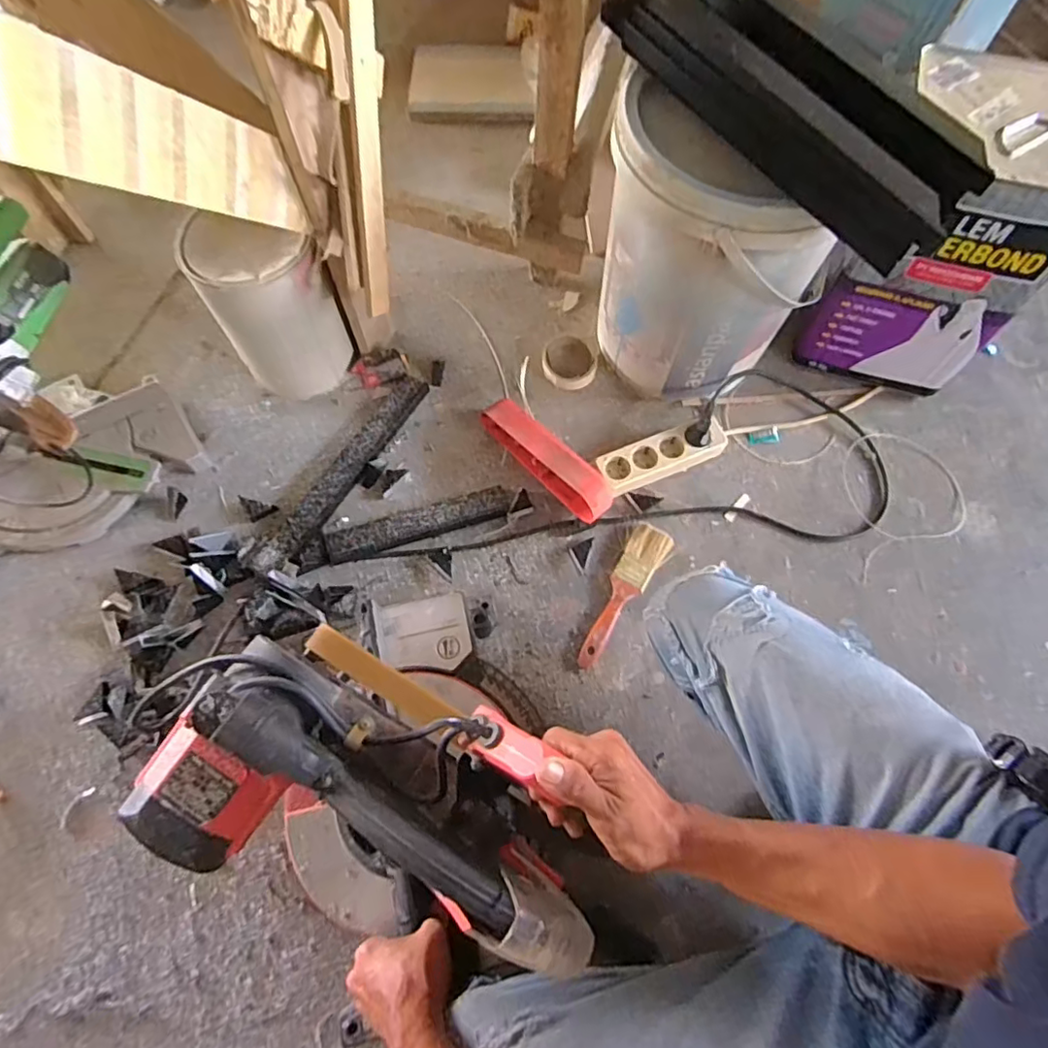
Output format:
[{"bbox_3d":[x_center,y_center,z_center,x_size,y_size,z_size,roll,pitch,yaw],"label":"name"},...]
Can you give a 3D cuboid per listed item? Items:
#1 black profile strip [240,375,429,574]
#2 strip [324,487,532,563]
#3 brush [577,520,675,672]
[{"bbox_3d":[-0.266,-0.082,0.883,0.061,0.027,0.372,31,70,11],"label":"black profile strip"},{"bbox_3d":[-0.137,-0.006,0.861,0.290,0.020,0.047,-17,69,-8],"label":"strip"},{"bbox_3d":[0.130,0.094,0.824,0.055,0.021,0.219,33,71,12],"label":"brush"}]

